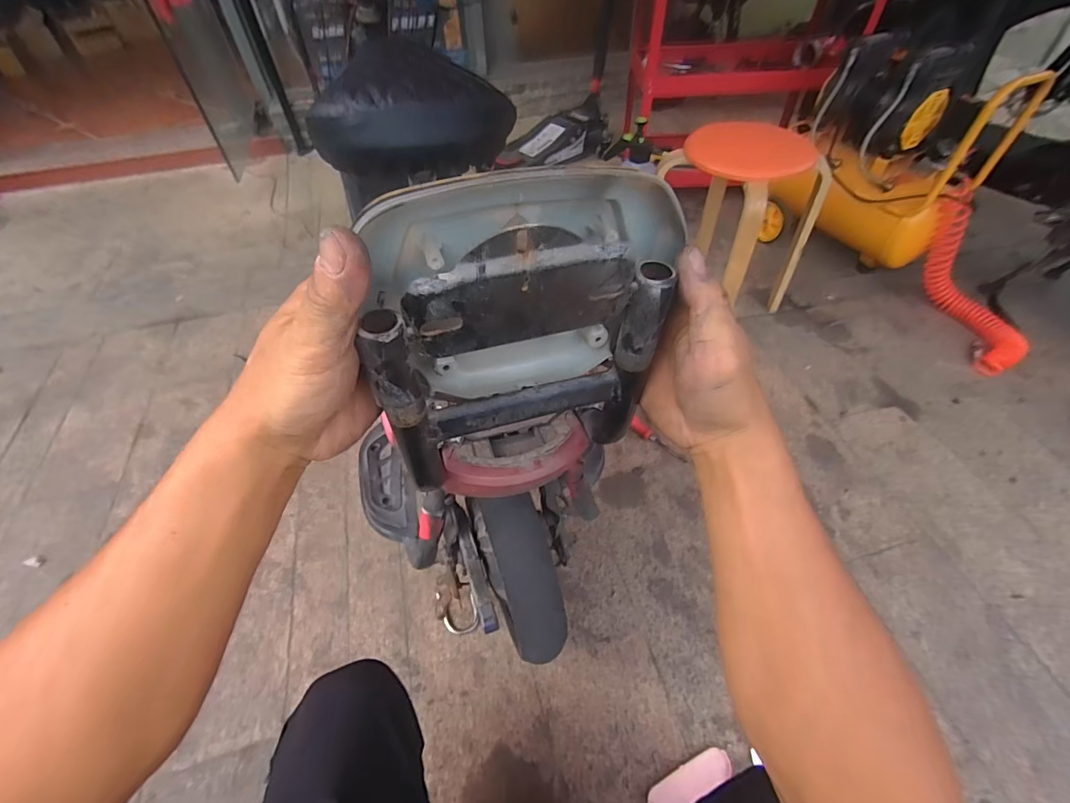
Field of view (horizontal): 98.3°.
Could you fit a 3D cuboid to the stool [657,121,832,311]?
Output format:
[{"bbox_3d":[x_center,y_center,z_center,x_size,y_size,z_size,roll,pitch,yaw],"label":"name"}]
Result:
[{"bbox_3d":[0.476,-0.428,1.157,0.281,0.369,0.323,-28,55,-20],"label":"stool"}]

